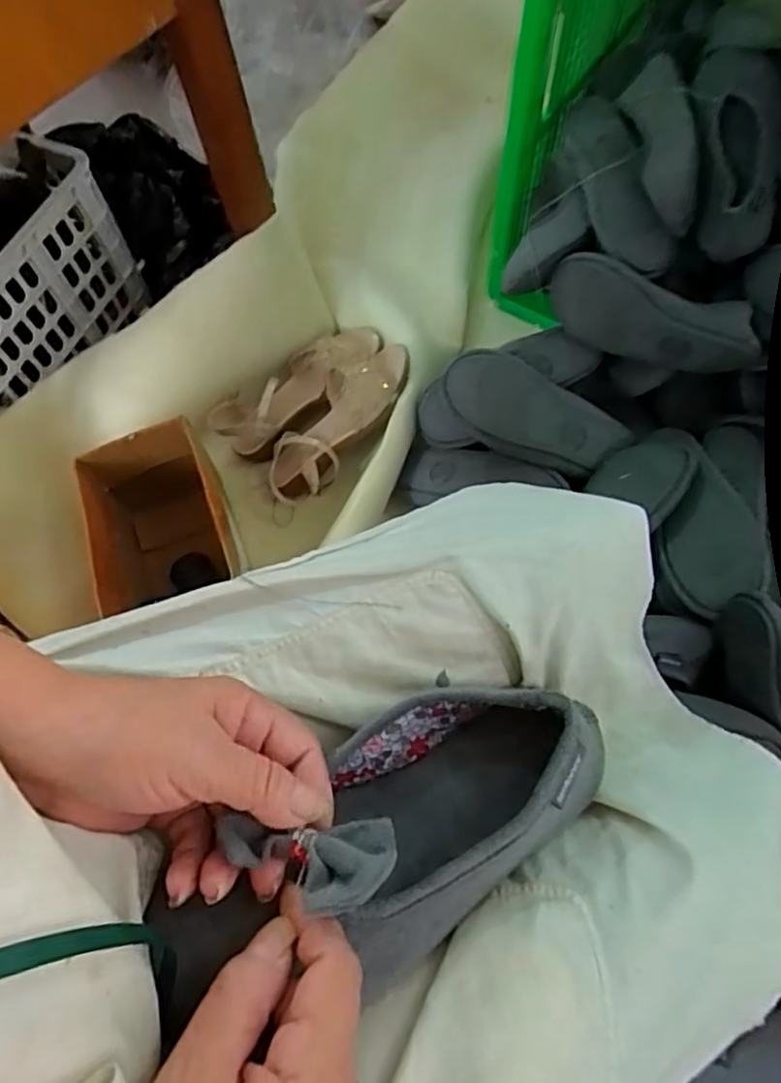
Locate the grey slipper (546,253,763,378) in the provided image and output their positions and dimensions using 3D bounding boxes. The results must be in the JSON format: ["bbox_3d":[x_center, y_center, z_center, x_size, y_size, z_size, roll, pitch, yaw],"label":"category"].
[{"bbox_3d":[0.295,-0.254,0.730,0.232,0.080,0.060,20,70,11],"label":"grey slipper"}]

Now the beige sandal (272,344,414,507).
[{"bbox_3d":[-0.069,-0.154,0.847,0.088,0.055,0.249,45,99,18],"label":"beige sandal"}]

